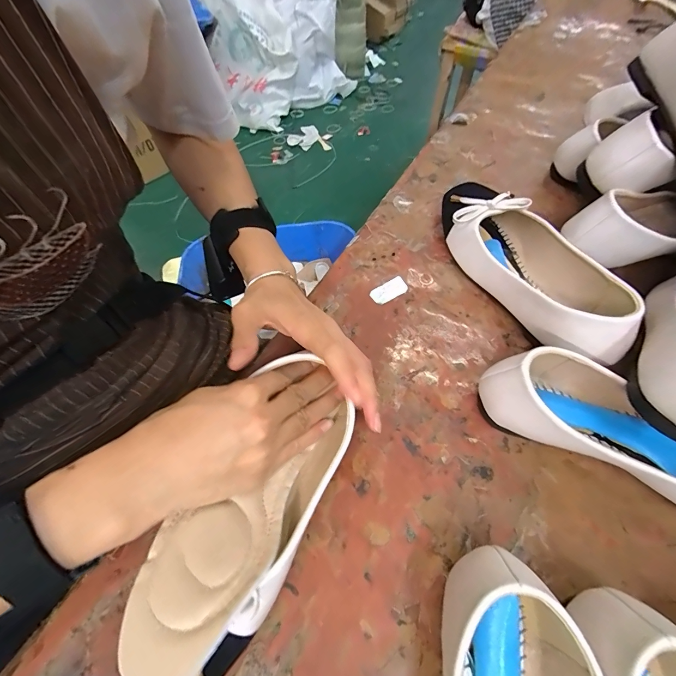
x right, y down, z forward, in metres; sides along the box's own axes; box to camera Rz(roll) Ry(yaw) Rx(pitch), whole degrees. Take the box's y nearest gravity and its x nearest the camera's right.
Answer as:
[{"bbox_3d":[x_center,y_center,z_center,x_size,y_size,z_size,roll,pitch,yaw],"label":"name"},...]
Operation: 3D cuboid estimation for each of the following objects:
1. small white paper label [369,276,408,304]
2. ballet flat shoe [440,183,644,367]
[{"bbox_3d":[0.053,-0.049,0.357,0.039,0.004,0.020,-28,70,-9],"label":"small white paper label"},{"bbox_3d":[0.179,-0.076,0.327,0.076,0.064,0.218,-22,60,-10],"label":"ballet flat shoe"}]

